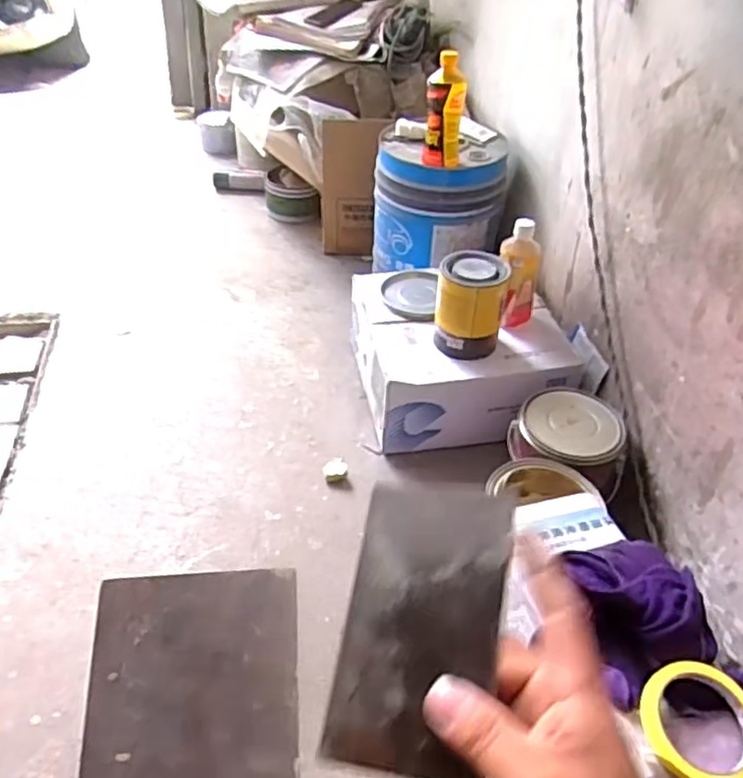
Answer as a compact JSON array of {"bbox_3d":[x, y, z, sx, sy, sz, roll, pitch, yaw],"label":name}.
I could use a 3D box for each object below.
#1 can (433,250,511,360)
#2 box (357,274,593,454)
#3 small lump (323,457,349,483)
[{"bbox_3d":[0.157,-0.137,1.057,0.108,0.130,0.107,9,41,4],"label":"can"},{"bbox_3d":[0.154,-0.058,1.216,0.341,0.182,0.347,-4,41,-11],"label":"box"},{"bbox_3d":[-0.059,0.132,1.076,0.037,0.033,0.028,0,41,-7],"label":"small lump"}]

